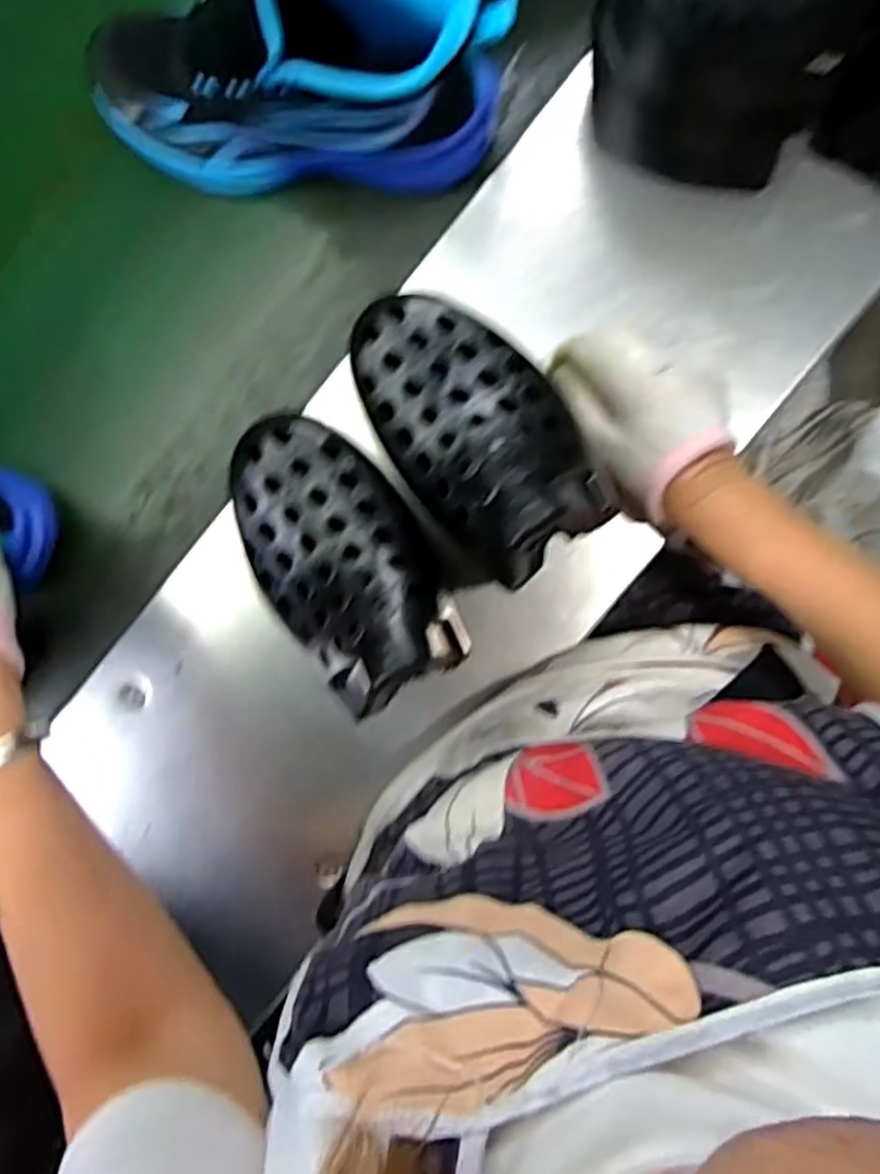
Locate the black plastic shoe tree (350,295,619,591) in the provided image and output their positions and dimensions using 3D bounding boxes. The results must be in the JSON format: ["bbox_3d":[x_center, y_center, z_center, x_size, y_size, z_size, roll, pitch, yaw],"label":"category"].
[{"bbox_3d":[0.016,-0.074,0.342,0.082,0.047,0.137,-28,89,3],"label":"black plastic shoe tree"}]

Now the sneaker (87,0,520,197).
[{"bbox_3d":[-0.092,-0.308,0.446,0.253,0.142,0.089,1,91,4],"label":"sneaker"}]

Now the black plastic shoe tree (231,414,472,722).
[{"bbox_3d":[-0.049,-0.014,0.352,0.077,0.049,0.137,-32,89,3],"label":"black plastic shoe tree"}]

